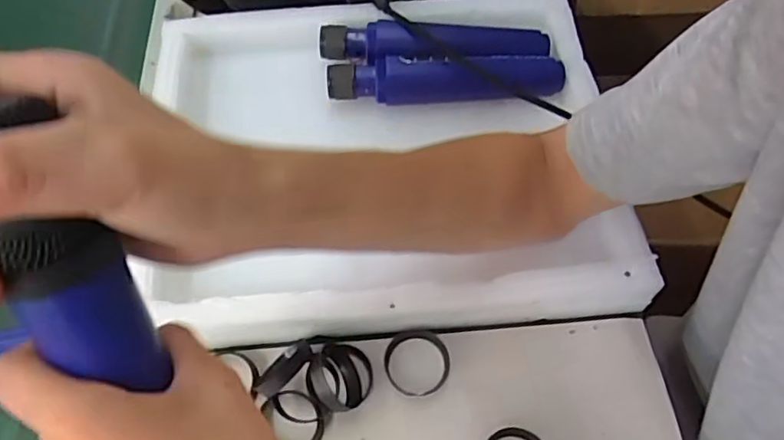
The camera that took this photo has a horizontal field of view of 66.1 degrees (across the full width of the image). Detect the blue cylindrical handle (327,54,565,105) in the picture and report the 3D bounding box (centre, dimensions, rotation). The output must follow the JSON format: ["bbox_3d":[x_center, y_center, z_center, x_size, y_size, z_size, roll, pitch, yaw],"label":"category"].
[{"bbox_3d":[0.044,-0.117,0.490,0.189,0.028,0.028,-3,60,-1],"label":"blue cylindrical handle"}]

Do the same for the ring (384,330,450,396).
[{"bbox_3d":[0.017,0.096,0.405,0.044,0.007,0.043,0,60,0],"label":"ring"}]

